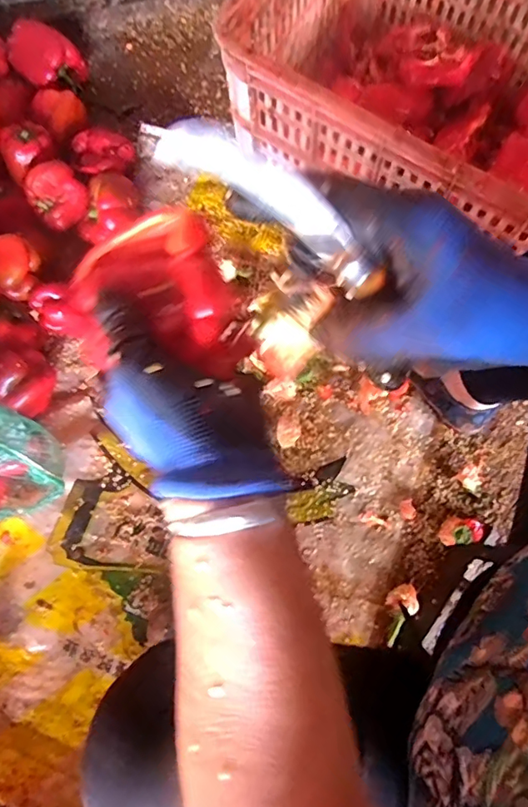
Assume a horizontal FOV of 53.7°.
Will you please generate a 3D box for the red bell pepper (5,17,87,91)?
[{"bbox_3d":[-0.341,-0.540,0.814,0.096,0.063,0.087,38,81,9],"label":"red bell pepper"}]

